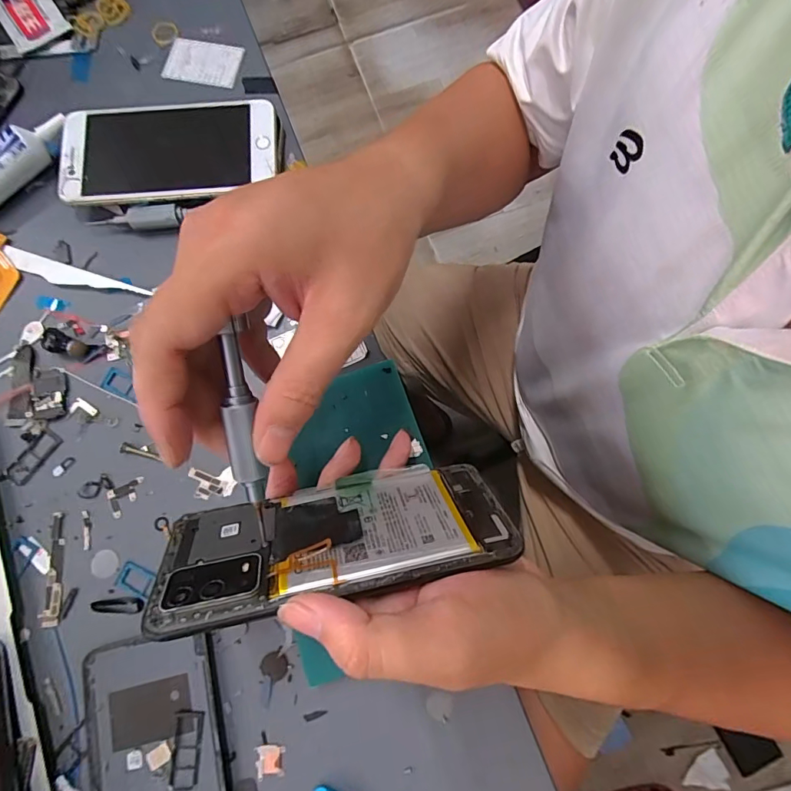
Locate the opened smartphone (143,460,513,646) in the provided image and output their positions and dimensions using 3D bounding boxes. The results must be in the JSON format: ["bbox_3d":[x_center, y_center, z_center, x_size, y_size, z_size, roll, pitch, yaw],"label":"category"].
[{"bbox_3d":[-0.027,0.065,0.214,0.159,0.072,0.006,-8,116,-9],"label":"opened smartphone"}]

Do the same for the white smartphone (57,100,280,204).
[{"bbox_3d":[-0.168,-0.180,0.330,0.159,0.014,0.074,-5,74,0],"label":"white smartphone"}]

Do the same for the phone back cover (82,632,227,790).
[{"bbox_3d":[-0.131,0.218,0.242,0.075,0.004,0.156,-13,77,-2],"label":"phone back cover"}]

